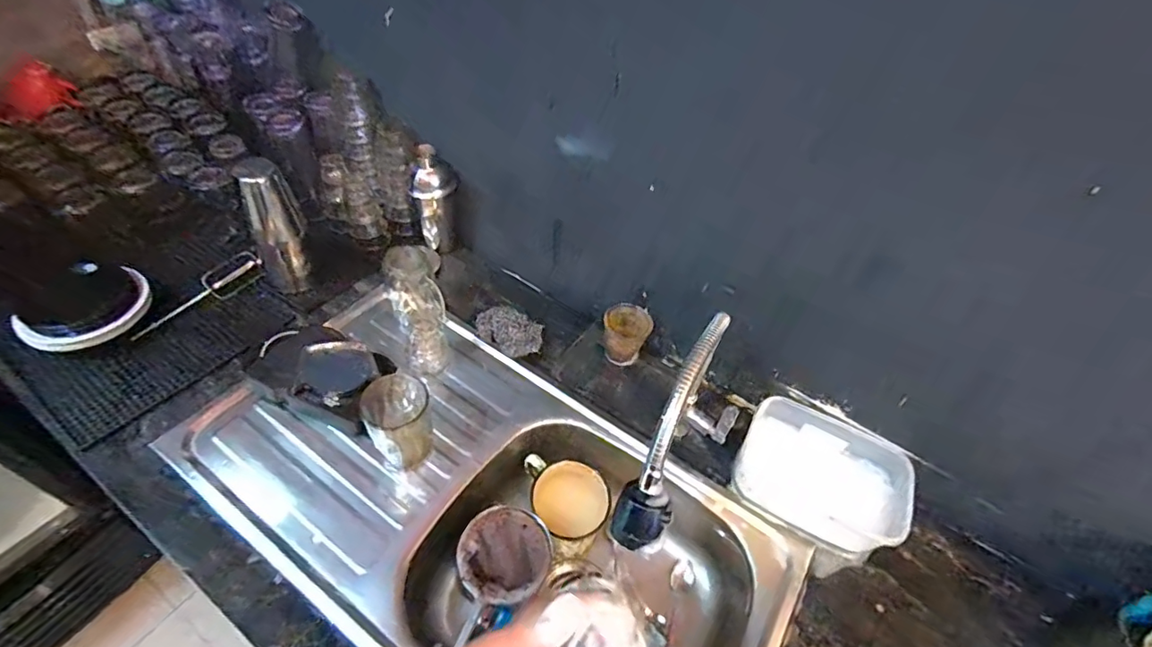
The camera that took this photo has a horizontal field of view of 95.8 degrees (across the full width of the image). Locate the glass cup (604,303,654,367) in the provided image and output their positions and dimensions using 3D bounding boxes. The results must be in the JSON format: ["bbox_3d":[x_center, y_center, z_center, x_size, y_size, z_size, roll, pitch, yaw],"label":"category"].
[{"bbox_3d":[0.076,0.022,0.811,0.073,0.087,0.060,11,49,3],"label":"glass cup"}]

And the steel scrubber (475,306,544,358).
[{"bbox_3d":[-0.103,0.016,0.811,0.113,0.040,0.071,29,52,17],"label":"steel scrubber"}]

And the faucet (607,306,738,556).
[{"bbox_3d":[0.110,0.141,0.562,0.060,0.302,0.257,32,56,20],"label":"faucet"}]

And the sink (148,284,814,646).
[{"bbox_3d":[-0.127,0.259,0.702,0.755,0.136,0.397,30,52,18],"label":"sink"}]

